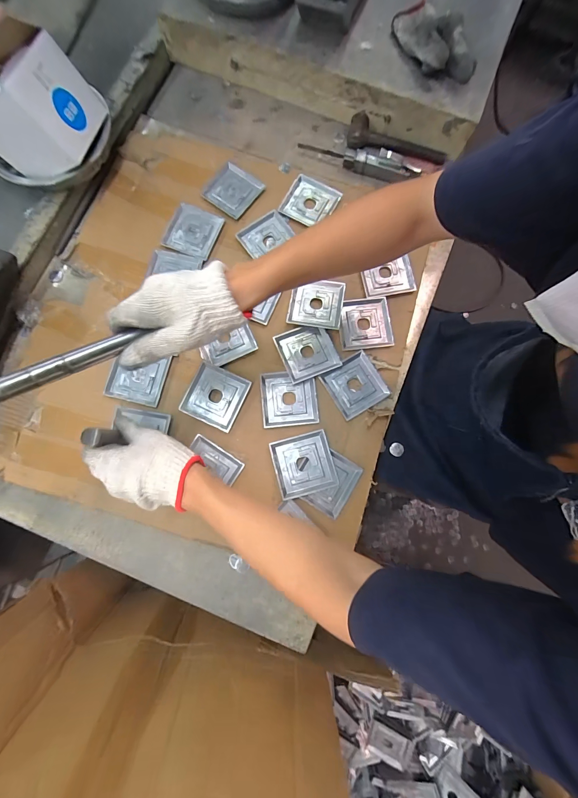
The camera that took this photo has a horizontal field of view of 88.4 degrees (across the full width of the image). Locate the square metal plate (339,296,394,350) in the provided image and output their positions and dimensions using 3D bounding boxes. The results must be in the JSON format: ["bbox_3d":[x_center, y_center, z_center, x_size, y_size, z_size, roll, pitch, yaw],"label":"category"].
[{"bbox_3d":[0.130,-0.132,0.511,0.090,0.007,0.090,-7,80,-2],"label":"square metal plate"}]

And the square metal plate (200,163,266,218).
[{"bbox_3d":[-0.104,-0.389,0.550,0.095,0.010,0.086,40,82,5],"label":"square metal plate"}]

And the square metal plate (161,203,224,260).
[{"bbox_3d":[-0.176,-0.304,0.531,0.095,0.013,0.091,23,81,3],"label":"square metal plate"}]

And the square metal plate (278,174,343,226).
[{"bbox_3d":[0.039,-0.366,0.549,0.092,0.011,0.088,32,81,4],"label":"square metal plate"}]

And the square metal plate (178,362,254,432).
[{"bbox_3d":[-0.119,-0.005,0.486,0.088,0.012,0.090,25,81,3],"label":"square metal plate"}]

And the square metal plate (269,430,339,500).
[{"bbox_3d":[0.024,0.102,0.466,0.089,0.009,0.088,-14,81,-4],"label":"square metal plate"}]

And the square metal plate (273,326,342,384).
[{"bbox_3d":[0.031,-0.080,0.498,0.087,0.008,0.087,-22,81,-5],"label":"square metal plate"}]

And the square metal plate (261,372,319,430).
[{"bbox_3d":[0.001,-0.001,0.487,0.089,0.011,0.087,-5,80,-2],"label":"square metal plate"}]

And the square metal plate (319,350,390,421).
[{"bbox_3d":[0.110,-0.024,0.496,0.089,0.011,0.087,-32,82,-6],"label":"square metal plate"}]

